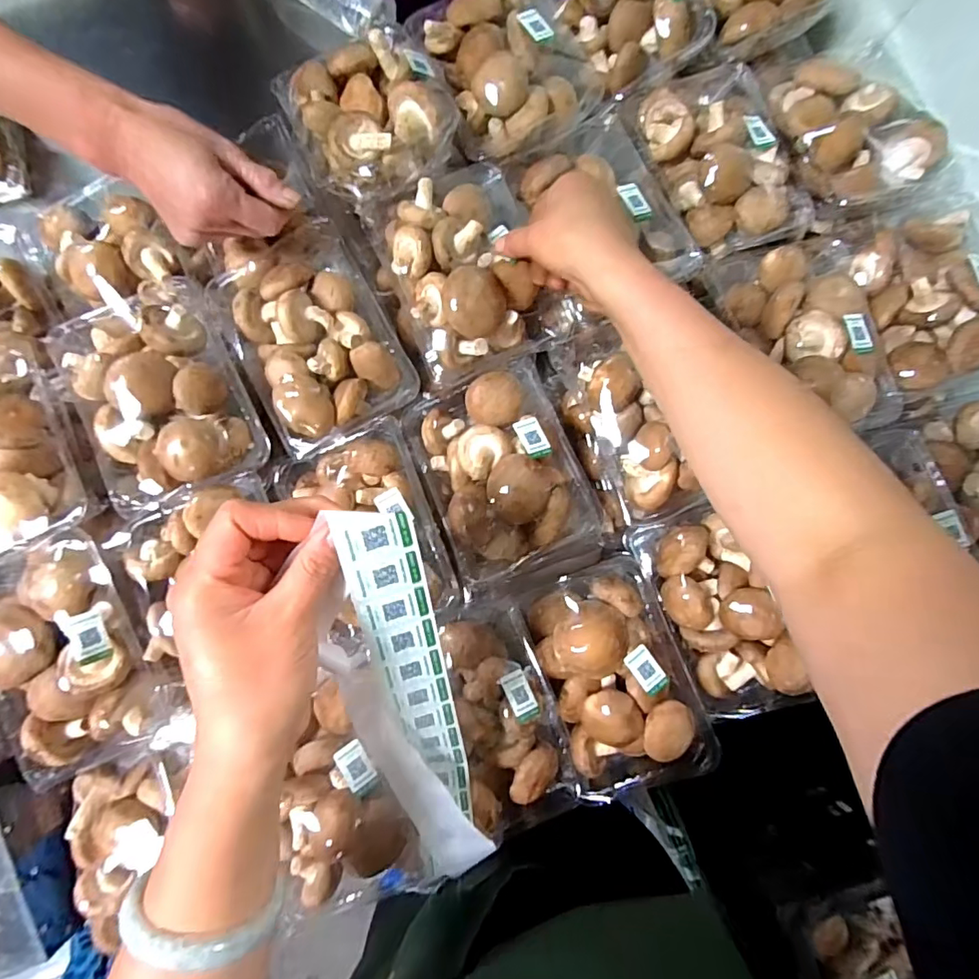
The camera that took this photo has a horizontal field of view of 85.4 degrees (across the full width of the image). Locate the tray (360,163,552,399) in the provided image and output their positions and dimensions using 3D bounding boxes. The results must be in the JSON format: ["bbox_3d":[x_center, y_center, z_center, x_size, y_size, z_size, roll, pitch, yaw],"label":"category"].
[{"bbox_3d":[-0.022,-0.183,0.460,0.130,0.077,0.173,-18,86,-4],"label":"tray"}]

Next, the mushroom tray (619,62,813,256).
[{"bbox_3d":[0.208,-0.303,0.478,0.124,0.055,0.177,-28,87,-5],"label":"mushroom tray"}]

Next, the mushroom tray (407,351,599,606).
[{"bbox_3d":[0.015,-0.013,0.455,0.134,0.086,0.182,-20,86,-4],"label":"mushroom tray"}]

